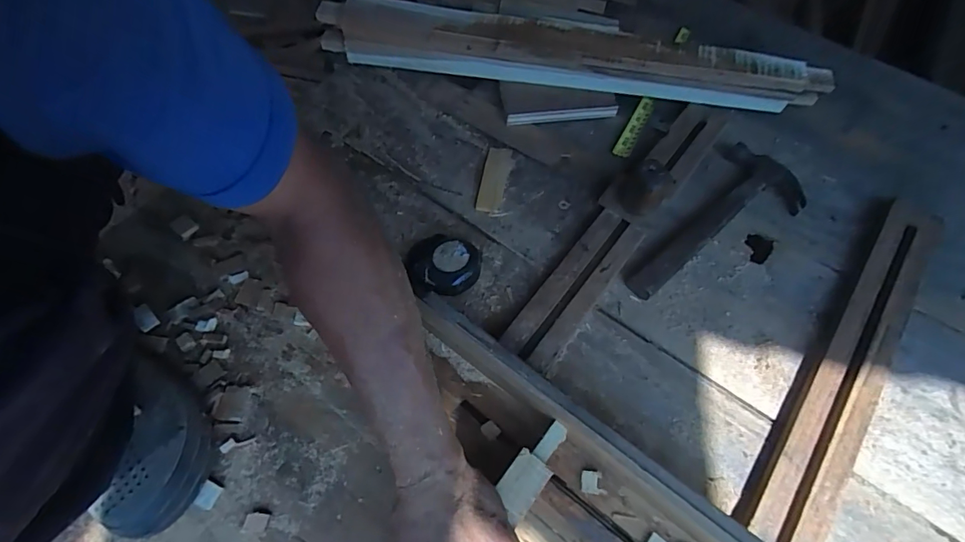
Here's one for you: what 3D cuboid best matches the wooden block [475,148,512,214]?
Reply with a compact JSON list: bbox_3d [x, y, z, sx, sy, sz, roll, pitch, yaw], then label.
[{"bbox_3d":[0.015,-0.119,0.591,0.033,0.004,0.102,13,64,5],"label":"wooden block"}]

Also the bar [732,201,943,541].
[{"bbox_3d":[0.394,0.085,0.481,0.065,0.027,0.452,37,68,15],"label":"bar"}]

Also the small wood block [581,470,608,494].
[{"bbox_3d":[0.103,0.197,0.427,0.022,0.008,0.020,4,64,0],"label":"small wood block"}]

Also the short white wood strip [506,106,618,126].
[{"bbox_3d":[0.110,-0.216,0.635,0.151,0.010,0.014,-5,64,-4],"label":"short white wood strip"}]

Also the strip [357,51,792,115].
[{"bbox_3d":[0.106,-0.266,0.641,0.597,0.034,0.007,8,64,3],"label":"strip"}]

